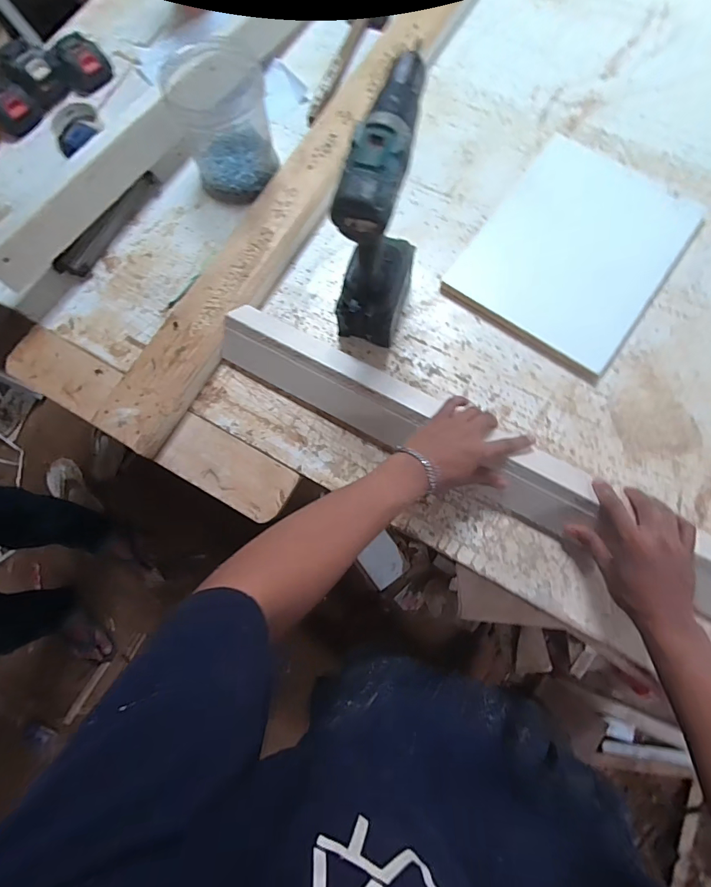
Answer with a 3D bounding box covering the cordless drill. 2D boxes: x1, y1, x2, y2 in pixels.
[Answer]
[{"bbox_3d":[0.029,-0.265,0.533,0.087,0.280,0.197,8,75,5],"label":"cordless drill"}]

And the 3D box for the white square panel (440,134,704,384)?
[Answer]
[{"bbox_3d":[0.326,-0.292,0.651,0.262,0.019,0.329,37,78,12],"label":"white square panel"}]

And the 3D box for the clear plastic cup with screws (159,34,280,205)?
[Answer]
[{"bbox_3d":[-0.201,-0.501,0.676,0.139,0.147,0.143,-1,73,2],"label":"clear plastic cup with screws"}]

